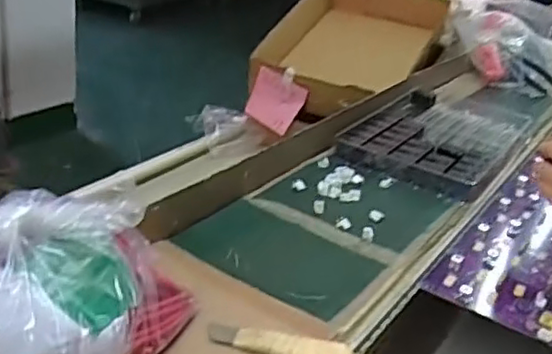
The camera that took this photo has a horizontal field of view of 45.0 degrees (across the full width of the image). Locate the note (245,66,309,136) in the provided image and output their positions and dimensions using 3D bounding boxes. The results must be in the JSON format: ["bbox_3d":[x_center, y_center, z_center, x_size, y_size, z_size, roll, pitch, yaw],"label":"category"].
[{"bbox_3d":[-0.002,-0.124,1.078,0.088,0.086,0.011,34,19,18],"label":"note"}]

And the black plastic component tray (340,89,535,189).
[{"bbox_3d":[0.230,-0.060,0.931,0.181,0.035,0.336,20,28,24],"label":"black plastic component tray"}]

